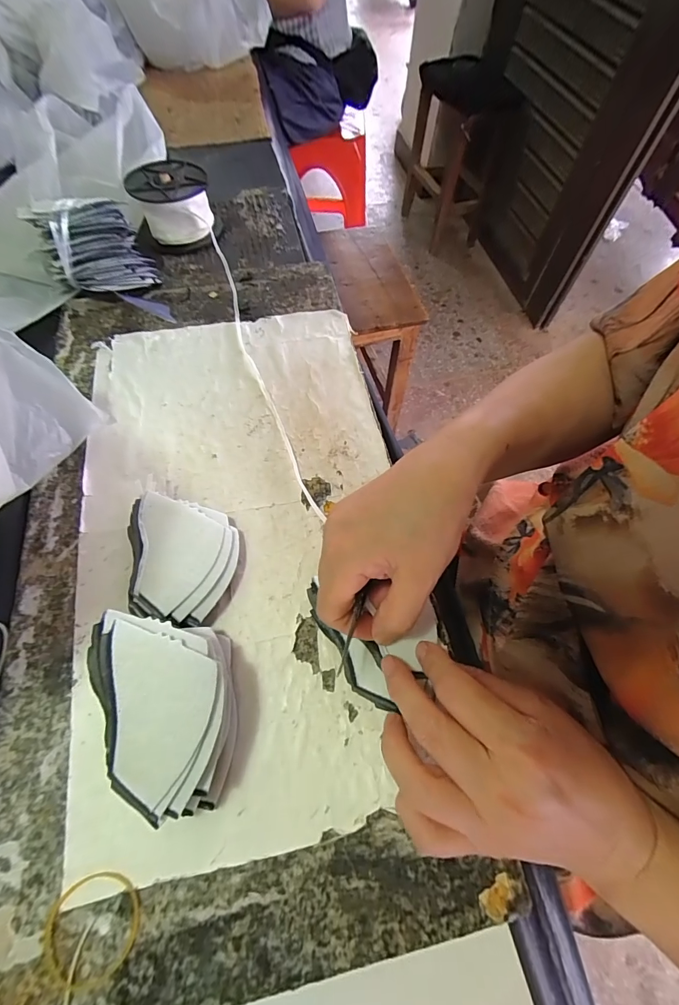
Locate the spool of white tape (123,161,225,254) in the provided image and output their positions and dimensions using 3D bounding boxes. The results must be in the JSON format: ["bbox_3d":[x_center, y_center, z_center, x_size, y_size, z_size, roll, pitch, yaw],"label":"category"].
[{"bbox_3d":[-0.199,-0.360,0.485,0.093,0.056,0.096,-17,64,-11],"label":"spool of white tape"}]

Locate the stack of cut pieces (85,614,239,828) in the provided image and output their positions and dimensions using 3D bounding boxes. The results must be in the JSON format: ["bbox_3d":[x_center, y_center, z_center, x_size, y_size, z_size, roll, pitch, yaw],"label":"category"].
[{"bbox_3d":[-0.101,0.119,0.238,0.070,0.048,0.110,-16,64,-11],"label":"stack of cut pieces"}]

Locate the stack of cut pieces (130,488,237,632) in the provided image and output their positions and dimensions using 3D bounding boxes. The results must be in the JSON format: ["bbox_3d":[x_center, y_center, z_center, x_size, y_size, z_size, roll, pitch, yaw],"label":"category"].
[{"bbox_3d":[-0.121,0.040,0.291,0.084,0.026,0.085,13,63,4],"label":"stack of cut pieces"}]

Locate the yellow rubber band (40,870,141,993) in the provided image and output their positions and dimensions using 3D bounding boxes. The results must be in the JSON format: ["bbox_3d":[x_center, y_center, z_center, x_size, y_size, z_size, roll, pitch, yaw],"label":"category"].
[{"bbox_3d":[-0.130,0.223,0.208,0.048,0.004,0.046,1,62,-2],"label":"yellow rubber band"}]

